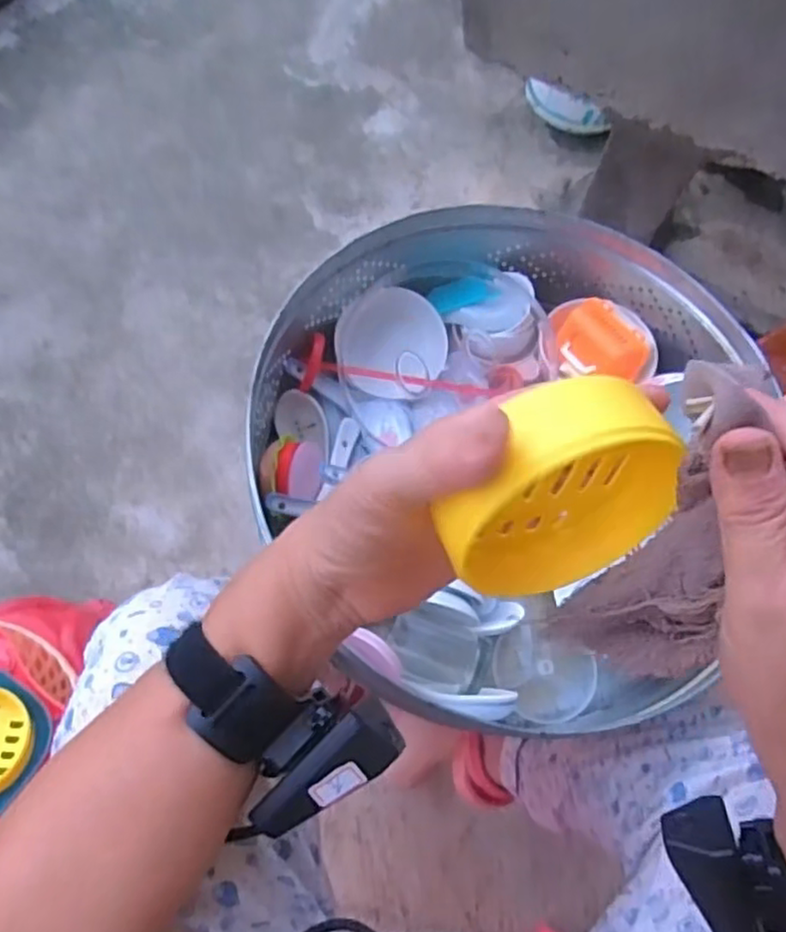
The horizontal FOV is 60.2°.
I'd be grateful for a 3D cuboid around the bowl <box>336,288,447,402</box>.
[{"bbox_3d":[-0.002,-0.104,0.575,0.092,0.027,0.093,2,66,-4],"label":"bowl"}]

